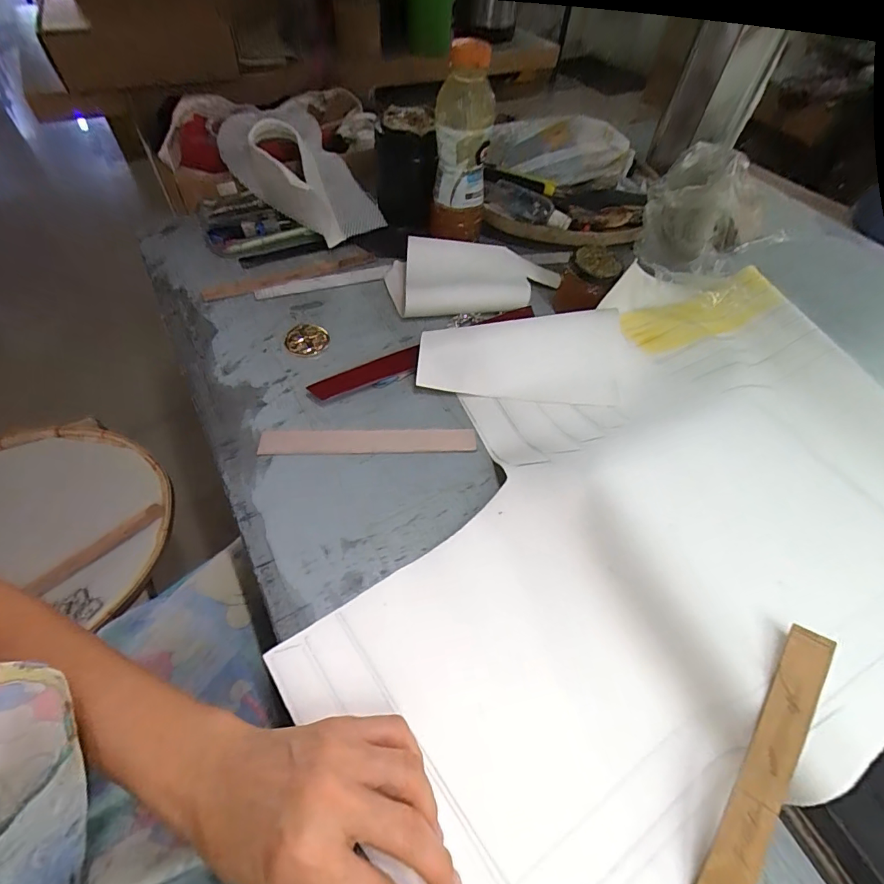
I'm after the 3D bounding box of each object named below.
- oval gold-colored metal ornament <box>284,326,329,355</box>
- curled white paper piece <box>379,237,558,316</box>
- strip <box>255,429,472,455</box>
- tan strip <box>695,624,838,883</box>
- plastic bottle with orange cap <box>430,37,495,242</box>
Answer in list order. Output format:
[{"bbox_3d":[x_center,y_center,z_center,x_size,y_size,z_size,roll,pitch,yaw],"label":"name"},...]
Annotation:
[{"bbox_3d":[-0.144,-0.108,0.483,0.044,0.008,0.041,-15,57,-15],"label":"oval gold-colored metal ornament"},{"bbox_3d":[0.041,-0.201,0.543,0.211,0.028,0.117,0,55,-5],"label":"curled white paper piece"},{"bbox_3d":[-0.067,0.000,0.415,0.194,0.004,0.025,-1,57,-2],"label":"strip"},{"bbox_3d":[0.177,0.197,0.252,0.024,0.007,0.192,26,74,29],"label":"tan strip"},{"bbox_3d":[0.018,-0.332,0.517,0.063,0.183,0.067,-8,56,-10],"label":"plastic bottle with orange cap"}]

